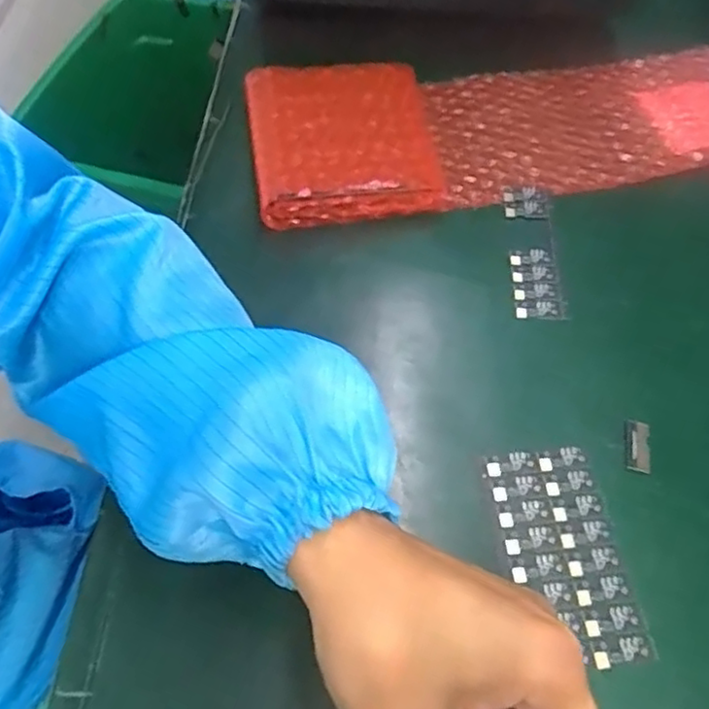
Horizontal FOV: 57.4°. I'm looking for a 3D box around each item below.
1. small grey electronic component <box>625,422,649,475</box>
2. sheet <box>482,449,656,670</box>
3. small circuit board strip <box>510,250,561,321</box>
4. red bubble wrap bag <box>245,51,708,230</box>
[{"bbox_3d":[0.135,0.044,0.309,0.011,0.004,0.024,10,59,5],"label":"small grey electronic component"},{"bbox_3d":[0.091,0.086,0.285,0.049,0.004,0.093,-7,58,-5],"label":"sheet"},{"bbox_3d":[0.101,-0.041,0.361,0.025,0.004,0.044,1,59,-1],"label":"small circuit board strip"},{"bbox_3d":[0.106,-0.155,0.416,0.339,0.033,0.116,-9,59,-6],"label":"red bubble wrap bag"}]

